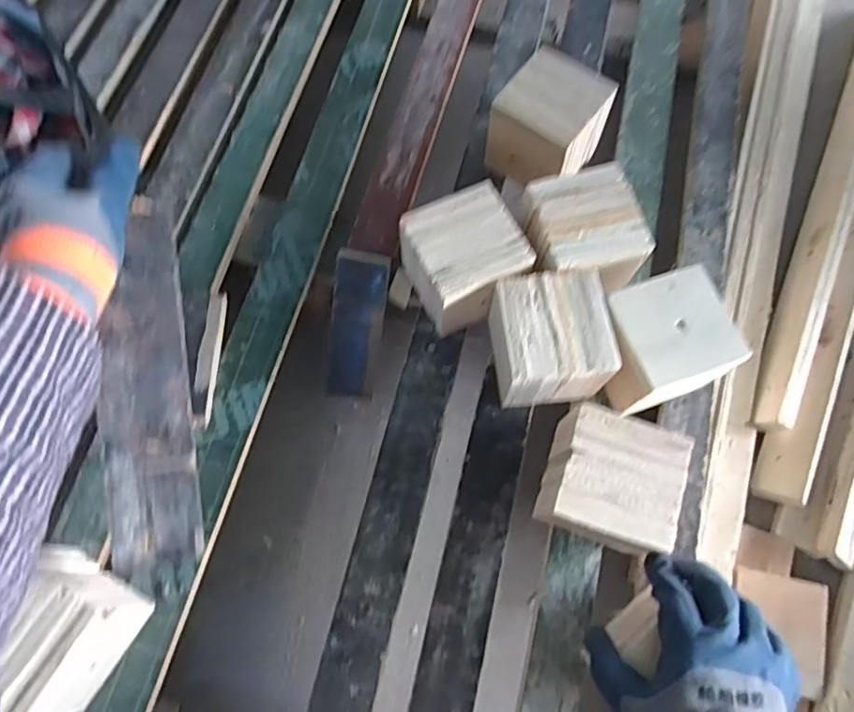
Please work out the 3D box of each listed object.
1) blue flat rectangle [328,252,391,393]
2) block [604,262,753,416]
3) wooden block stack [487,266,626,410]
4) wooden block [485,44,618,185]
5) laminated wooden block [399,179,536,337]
[{"bbox_3d":[-0.076,-0.031,0.623,0.055,0.013,0.167,11,111,2],"label":"blue flat rectangle"},{"bbox_3d":[0.210,-0.011,0.517,0.100,0.083,0.101,-21,73,-9],"label":"block"},{"bbox_3d":[0.110,-0.010,0.530,0.102,0.094,0.101,-8,71,-4],"label":"wooden block stack"},{"bbox_3d":[0.125,-0.236,0.603,0.095,0.099,0.098,36,74,10],"label":"wooden block"},{"bbox_3d":[0.035,-0.090,0.557,0.102,0.095,0.103,-26,73,-10],"label":"laminated wooden block"}]

